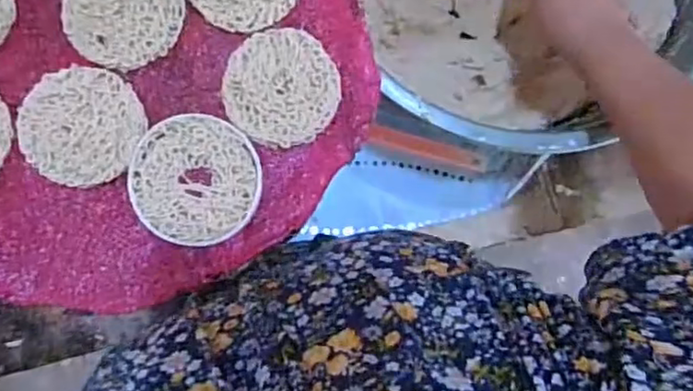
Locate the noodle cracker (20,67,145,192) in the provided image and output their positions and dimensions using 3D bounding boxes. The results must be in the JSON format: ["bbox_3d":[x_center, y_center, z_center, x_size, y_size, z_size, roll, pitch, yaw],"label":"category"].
[{"bbox_3d":[-0.177,-0.047,0.425,0.076,0.007,0.076,24,83,-4],"label":"noodle cracker"}]

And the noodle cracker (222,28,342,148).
[{"bbox_3d":[-0.044,-0.075,0.437,0.076,0.004,0.080,-6,86,-7],"label":"noodle cracker"}]

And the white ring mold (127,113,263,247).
[{"bbox_3d":[-0.102,-0.010,0.429,0.088,0.008,0.089,1,85,-7],"label":"white ring mold"}]

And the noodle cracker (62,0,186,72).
[{"bbox_3d":[-0.152,-0.127,0.434,0.077,0.004,0.078,1,85,-7],"label":"noodle cracker"}]

